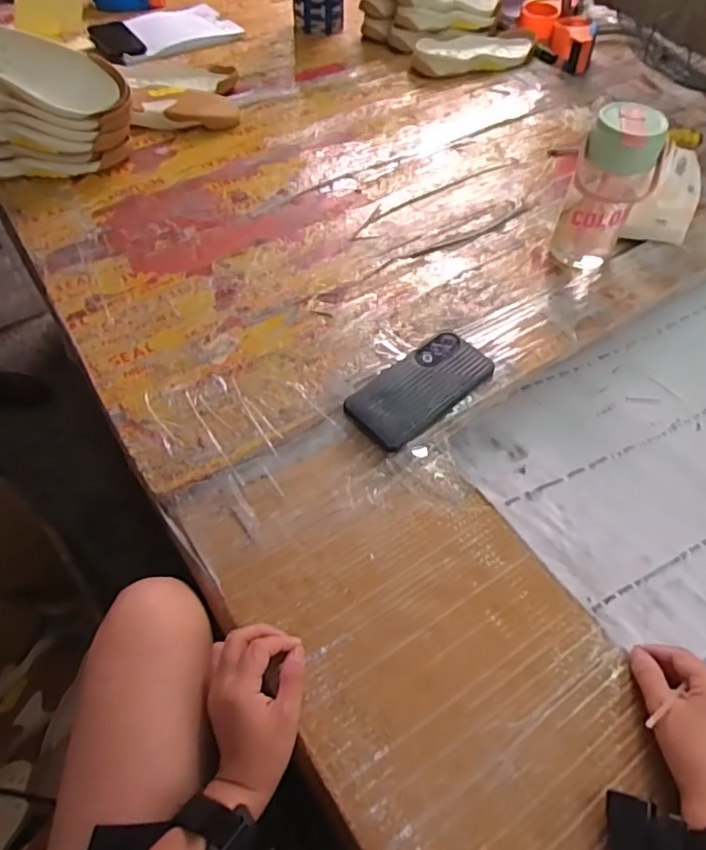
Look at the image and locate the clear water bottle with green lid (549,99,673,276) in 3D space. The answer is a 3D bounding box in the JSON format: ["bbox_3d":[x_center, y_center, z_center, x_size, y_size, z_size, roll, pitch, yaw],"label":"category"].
[{"bbox_3d":[0.311,-0.283,0.699,0.087,0.178,0.068,20,57,14],"label":"clear water bottle with green lid"}]

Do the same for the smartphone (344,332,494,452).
[{"bbox_3d":[0.074,-0.040,0.613,0.162,0.013,0.077,-37,70,-23],"label":"smartphone"}]

